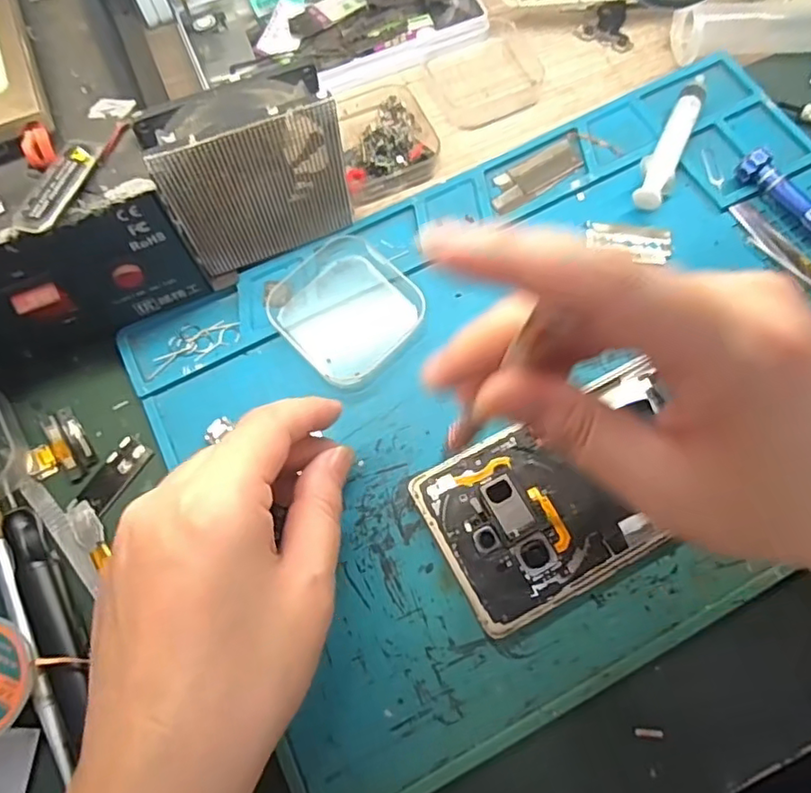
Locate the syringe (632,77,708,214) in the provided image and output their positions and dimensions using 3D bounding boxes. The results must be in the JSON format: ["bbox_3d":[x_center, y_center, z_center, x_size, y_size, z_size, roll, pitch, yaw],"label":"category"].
[{"bbox_3d":[0.145,-0.137,0.323,0.019,0.013,0.088,25,73,11],"label":"syringe"}]

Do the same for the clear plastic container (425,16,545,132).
[{"bbox_3d":[0.049,-0.195,0.361,0.069,0.010,0.059,-26,71,-7],"label":"clear plastic container"}]

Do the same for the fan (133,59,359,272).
[{"bbox_3d":[-0.069,-0.102,0.281,0.080,0.086,0.028,-24,70,-6],"label":"fan"}]

